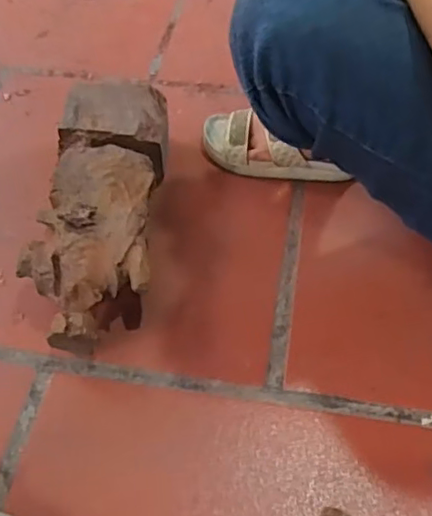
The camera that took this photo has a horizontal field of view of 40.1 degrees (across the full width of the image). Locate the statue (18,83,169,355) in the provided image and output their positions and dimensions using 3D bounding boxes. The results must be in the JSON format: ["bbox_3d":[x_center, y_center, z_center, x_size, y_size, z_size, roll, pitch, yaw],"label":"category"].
[{"bbox_3d":[-0.141,-0.060,0.751,0.139,0.102,0.373,2,53,2],"label":"statue"}]

